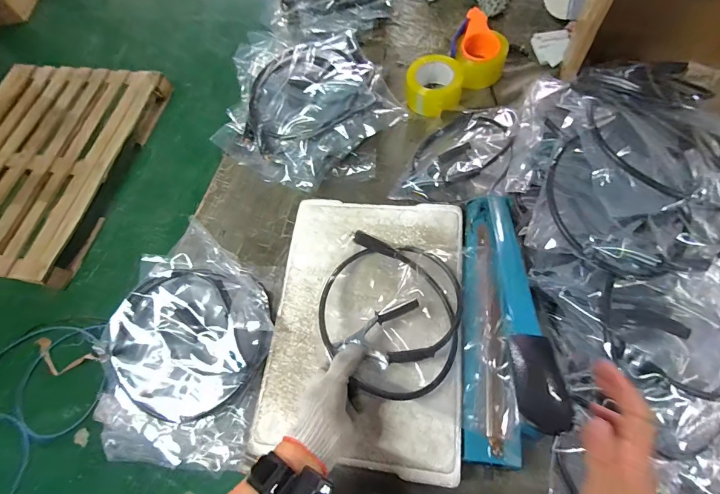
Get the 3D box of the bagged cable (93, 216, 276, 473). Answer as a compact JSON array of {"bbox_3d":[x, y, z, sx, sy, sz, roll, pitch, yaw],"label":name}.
[{"bbox_3d":[-0.271,0.153,0.563,0.256,0.073,0.335,3,67,9],"label":"bagged cable"}]

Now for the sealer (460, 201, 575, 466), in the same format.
[{"bbox_3d":[0.207,0.102,0.512,0.116,0.087,0.371,3,67,9],"label":"sealer"}]

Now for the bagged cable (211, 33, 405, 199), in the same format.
[{"bbox_3d":[-0.100,-0.282,0.725,0.353,0.132,0.312,30,74,18],"label":"bagged cable"}]

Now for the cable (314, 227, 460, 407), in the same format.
[{"bbox_3d":[0.043,0.093,0.514,0.201,0.058,0.222,13,69,7],"label":"cable"}]

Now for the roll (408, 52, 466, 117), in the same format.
[{"bbox_3d":[0.158,-0.344,0.756,0.121,0.054,0.116,3,67,9],"label":"roll"}]

